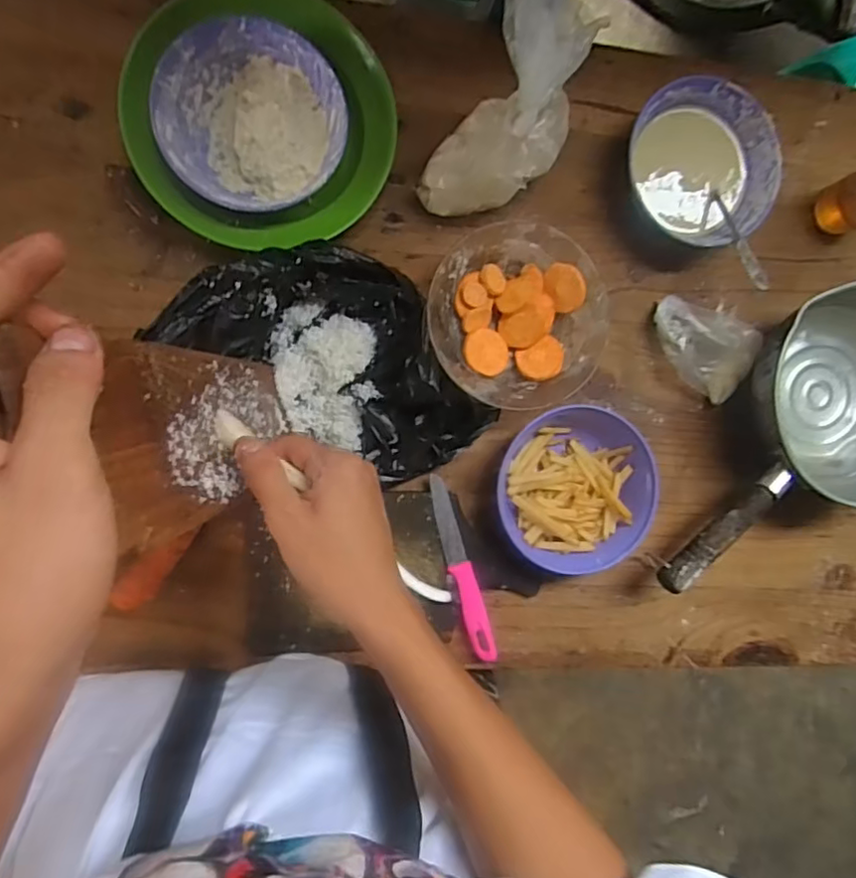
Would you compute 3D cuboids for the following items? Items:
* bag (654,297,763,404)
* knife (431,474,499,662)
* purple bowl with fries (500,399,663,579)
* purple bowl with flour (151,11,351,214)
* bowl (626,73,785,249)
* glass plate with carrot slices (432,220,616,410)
[{"bbox_3d":[0.273,-0.099,0.598,0.107,0.030,0.087,32,89,-9],"label":"bag"},{"bbox_3d":[0.029,0.118,0.552,0.021,0.011,0.171,-18,96,-6],"label":"knife"},{"bbox_3d":[0.133,0.045,0.566,0.142,0.053,0.142,-1,94,-8],"label":"purple bowl with fries"},{"bbox_3d":[-0.142,-0.261,0.506,0.143,0.047,0.147,-1,94,-8],"label":"purple bowl with flour"},{"bbox_3d":[0.262,-0.264,0.592,0.140,0.057,0.148,-1,94,-8],"label":"bowl"},{"bbox_3d":[0.078,-0.110,0.554,0.156,0.065,0.155,-1,94,-8],"label":"glass plate with carrot slices"}]

